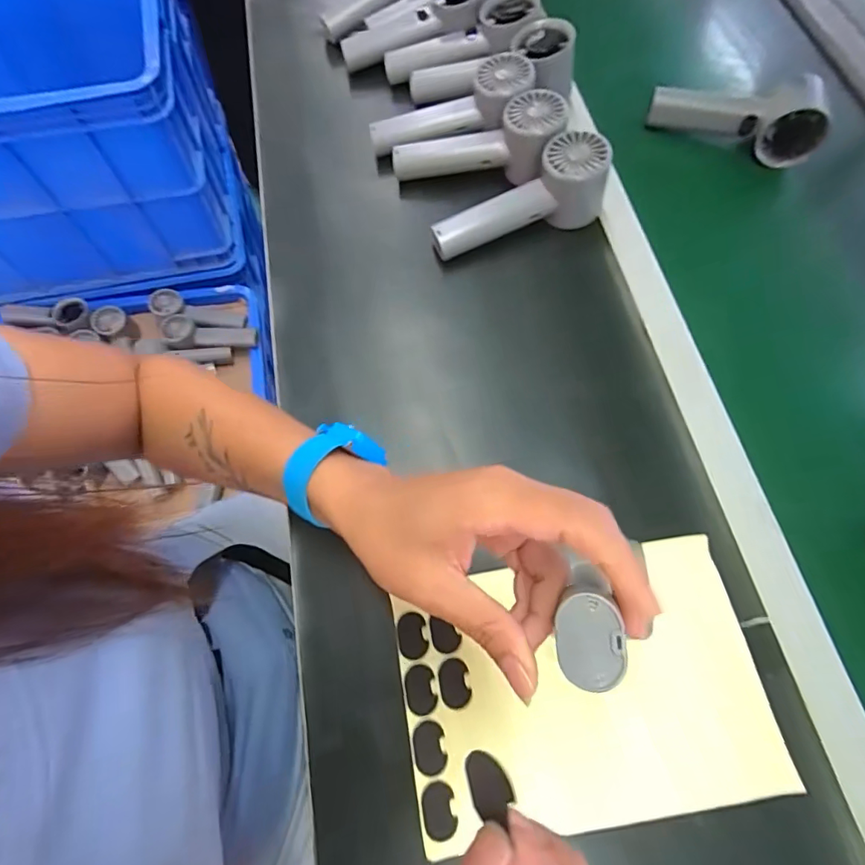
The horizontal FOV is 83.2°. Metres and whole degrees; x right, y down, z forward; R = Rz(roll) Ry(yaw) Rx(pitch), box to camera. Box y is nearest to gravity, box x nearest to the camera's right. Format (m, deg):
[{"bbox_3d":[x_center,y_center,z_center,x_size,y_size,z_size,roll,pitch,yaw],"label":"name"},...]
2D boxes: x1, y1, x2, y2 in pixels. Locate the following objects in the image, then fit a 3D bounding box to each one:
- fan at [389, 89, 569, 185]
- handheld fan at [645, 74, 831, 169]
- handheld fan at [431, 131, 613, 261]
[{"bbox_3d":[0.042,-0.258,0.450,0.160,0.052,0.064,-5,67,16],"label":"fan"},{"bbox_3d":[0.287,-0.305,0.464,0.152,0.053,0.061,9,68,2],"label":"handheld fan"},{"bbox_3d":[0.073,-0.203,0.420,0.155,0.064,0.050,-16,69,-8],"label":"handheld fan"}]

